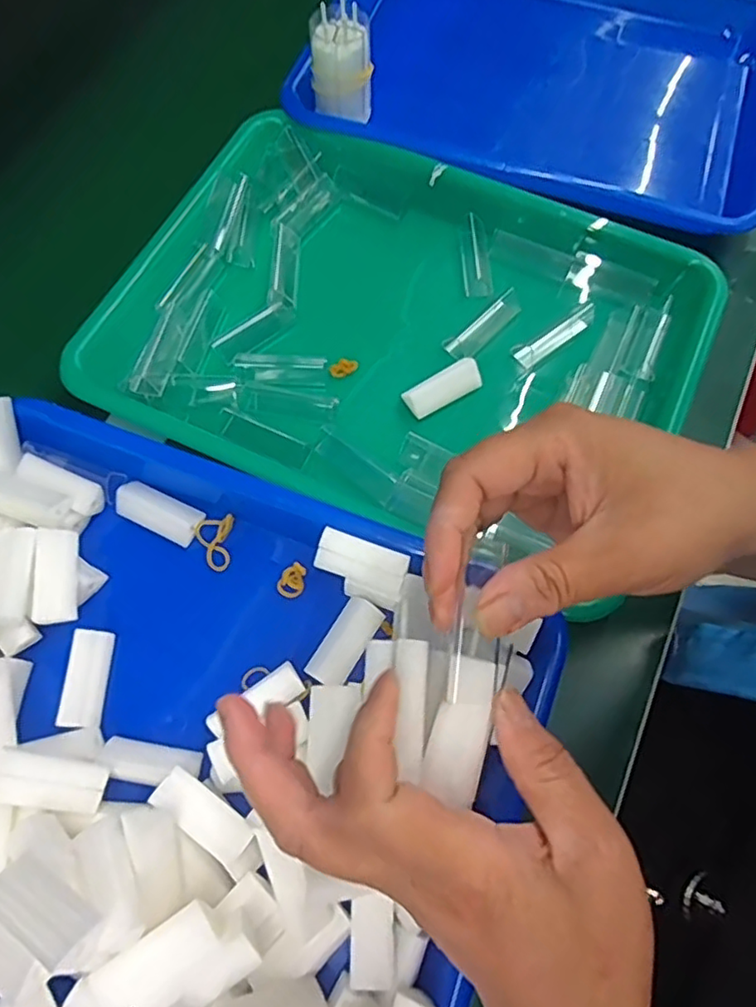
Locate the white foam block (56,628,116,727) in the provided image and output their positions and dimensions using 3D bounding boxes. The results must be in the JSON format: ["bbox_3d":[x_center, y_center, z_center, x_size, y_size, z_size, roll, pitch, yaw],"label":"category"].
[{"bbox_3d":[-0.142,0.086,0.304,0.015,0.017,0.045,0,68,0],"label":"white foam block"}]

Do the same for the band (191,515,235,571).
[{"bbox_3d":[-0.085,0.019,0.333,0.023,0.009,0.028,-30,71,-11],"label":"band"}]

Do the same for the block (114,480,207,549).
[{"bbox_3d":[-0.119,0.004,0.337,0.046,0.015,0.022,25,71,10],"label":"block"}]

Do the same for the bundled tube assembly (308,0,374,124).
[{"bbox_3d":[-0.025,-0.294,0.414,0.038,0.060,0.030,-1,68,0],"label":"bundled tube assembly"}]

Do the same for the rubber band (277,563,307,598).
[{"bbox_3d":[-0.045,0.040,0.325,0.013,0.004,0.018,19,70,8],"label":"rubber band"}]

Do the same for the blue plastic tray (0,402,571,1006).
[{"bbox_3d":[-0.103,0.104,0.278,0.323,0.061,0.255,21,70,8],"label":"blue plastic tray"}]

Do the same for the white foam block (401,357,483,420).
[{"bbox_3d":[0.040,-0.068,0.365,0.047,0.011,0.017,-29,71,-10],"label":"white foam block"}]

